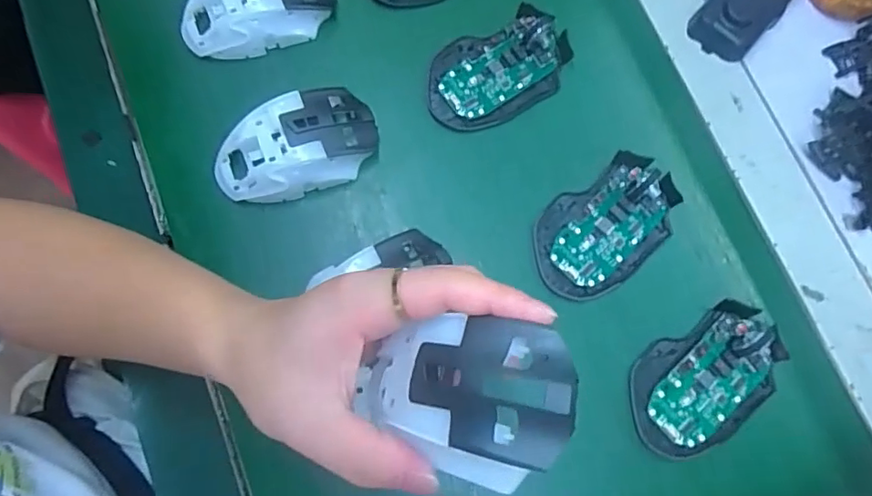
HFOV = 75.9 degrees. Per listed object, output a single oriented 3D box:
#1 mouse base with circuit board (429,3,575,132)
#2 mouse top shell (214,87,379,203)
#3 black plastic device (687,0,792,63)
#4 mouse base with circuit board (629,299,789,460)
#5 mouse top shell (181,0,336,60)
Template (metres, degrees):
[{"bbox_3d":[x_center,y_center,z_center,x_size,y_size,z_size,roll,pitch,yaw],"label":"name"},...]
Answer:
[{"bbox_3d":[0.048,-0.138,0.426,0.115,0.018,0.072,-26,78,-6],"label":"mouse base with circuit board"},{"bbox_3d":[-0.101,-0.071,0.402,0.117,0.036,0.063,-26,78,-6],"label":"mouse top shell"},{"bbox_3d":[0.249,-0.197,0.444,0.053,0.019,0.103,38,79,8],"label":"black plastic device"},{"bbox_3d":[0.186,0.089,0.376,0.114,0.022,0.072,-30,79,-7],"label":"mouse base with circuit board"},{"bbox_3d":[-0.137,-0.185,0.427,0.116,0.036,0.063,-22,78,-5],"label":"mouse top shell"}]

